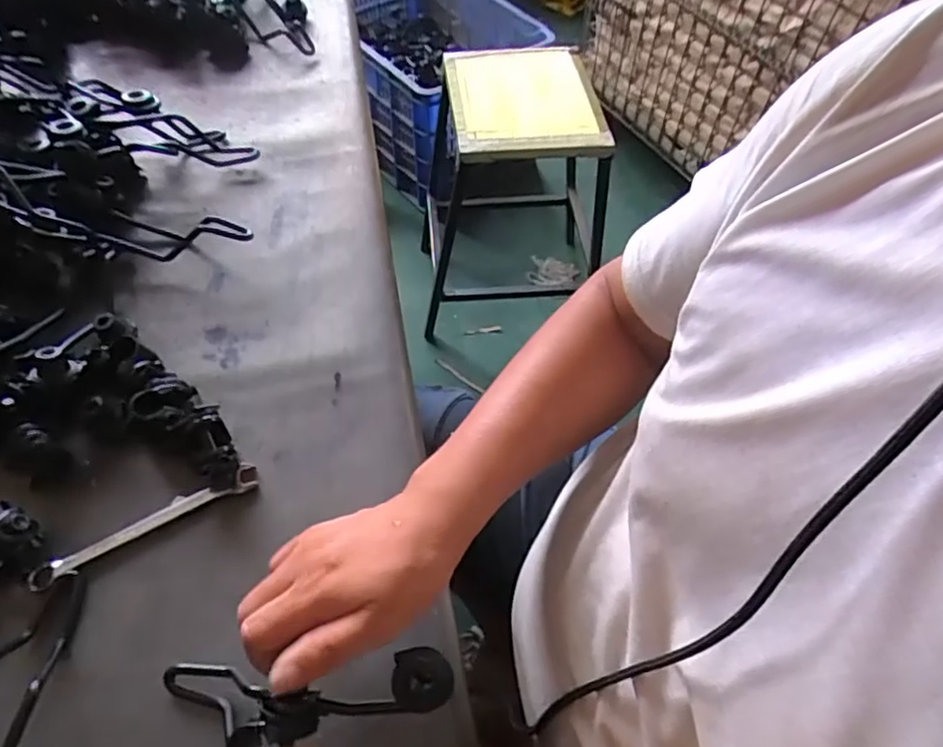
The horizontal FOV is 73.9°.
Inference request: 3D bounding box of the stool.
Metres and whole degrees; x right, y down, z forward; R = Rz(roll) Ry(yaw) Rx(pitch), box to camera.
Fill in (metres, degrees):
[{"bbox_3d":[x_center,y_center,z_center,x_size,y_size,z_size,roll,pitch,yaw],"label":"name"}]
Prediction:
[{"bbox_3d":[0.098,-0.405,1.394,0.394,0.545,0.462,-1,57,-2],"label":"stool"}]

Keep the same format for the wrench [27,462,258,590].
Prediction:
[{"bbox_3d":[-0.243,0.114,0.473,0.166,0.008,0.022,-28,65,-19],"label":"wrench"}]

